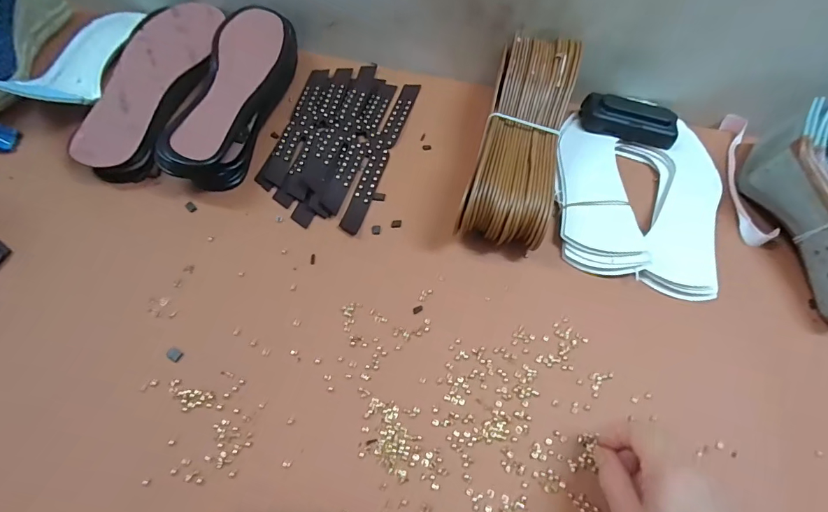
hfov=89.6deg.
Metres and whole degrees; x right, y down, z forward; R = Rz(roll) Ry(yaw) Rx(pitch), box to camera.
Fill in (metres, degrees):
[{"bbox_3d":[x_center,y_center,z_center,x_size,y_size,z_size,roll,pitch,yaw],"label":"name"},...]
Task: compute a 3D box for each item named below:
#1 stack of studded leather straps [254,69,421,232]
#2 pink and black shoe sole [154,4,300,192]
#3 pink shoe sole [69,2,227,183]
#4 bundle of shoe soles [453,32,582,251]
[{"bbox_3d":[-0.079,-0.129,0.445,0.113,0.021,0.220,17,59,2],"label":"stack of studded leather straps"},{"bbox_3d":[-0.183,-0.164,0.424,0.071,0.055,0.226,14,59,0],"label":"pink and black shoe sole"},{"bbox_3d":[-0.260,-0.185,0.419,0.085,0.027,0.236,5,59,-5],"label":"pink shoe sole"},{"bbox_3d":[0.107,-0.121,0.421,0.080,0.080,0.230,17,59,2],"label":"bundle of shoe soles"}]

